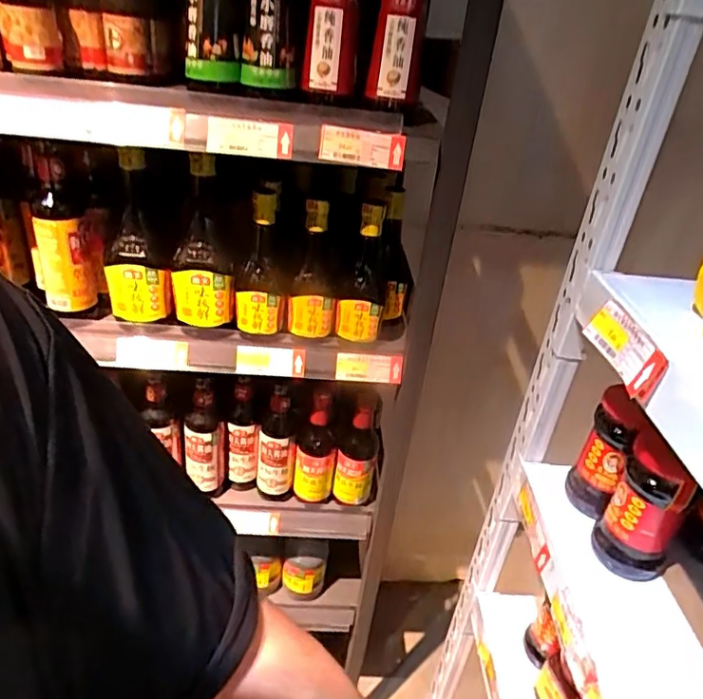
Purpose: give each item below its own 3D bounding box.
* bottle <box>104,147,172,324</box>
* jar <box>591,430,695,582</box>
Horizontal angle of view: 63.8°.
[{"bbox_3d":[-0.273,-0.140,0.732,0.093,0.206,0.062,-6,34,-20],"label":"bottle"},{"bbox_3d":[0.270,0.139,0.509,0.061,0.138,0.062,5,32,-3],"label":"jar"}]

